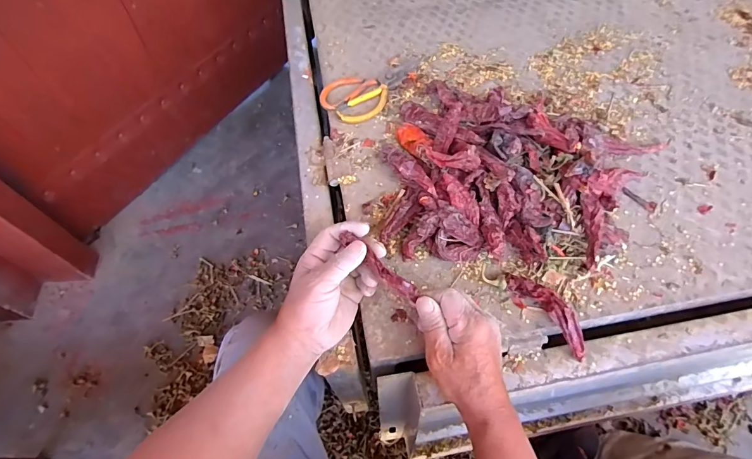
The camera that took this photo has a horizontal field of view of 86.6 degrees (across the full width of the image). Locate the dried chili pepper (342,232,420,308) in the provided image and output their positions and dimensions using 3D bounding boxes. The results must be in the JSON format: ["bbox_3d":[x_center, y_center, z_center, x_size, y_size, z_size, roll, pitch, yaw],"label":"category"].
[{"bbox_3d":[0.004,0.037,0.395,0.094,0.011,0.020,42,67,10],"label":"dried chili pepper"}]

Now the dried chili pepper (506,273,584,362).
[{"bbox_3d":[0.189,0.087,0.433,0.106,0.029,0.029,40,67,21],"label":"dried chili pepper"}]

